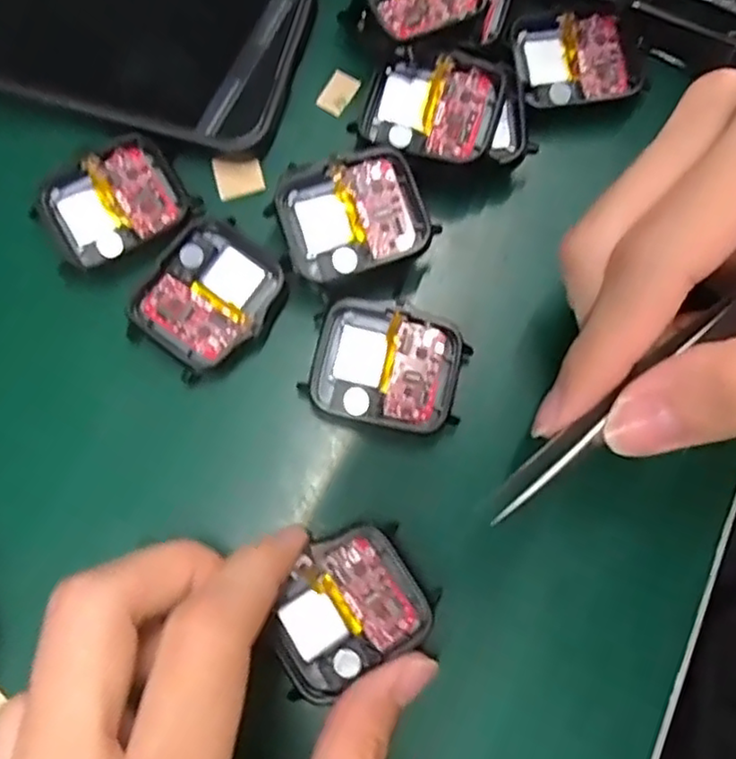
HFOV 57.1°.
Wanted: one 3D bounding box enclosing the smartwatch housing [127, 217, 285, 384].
[{"bbox_3d":[-0.049,-0.025,0.210,0.036,0.005,0.045,35,79,8],"label":"smartwatch housing"}]

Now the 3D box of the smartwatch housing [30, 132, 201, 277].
[{"bbox_3d":[-0.081,-0.056,0.216,0.045,0.007,0.036,-31,79,-7],"label":"smartwatch housing"}]

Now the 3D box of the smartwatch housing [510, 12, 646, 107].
[{"bbox_3d":[0.072,-0.110,0.231,0.042,0.008,0.034,-3,77,-1],"label":"smartwatch housing"}]

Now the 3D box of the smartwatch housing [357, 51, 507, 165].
[{"bbox_3d":[0.020,-0.087,0.217,0.042,0.013,0.034,18,77,4],"label":"smartwatch housing"}]

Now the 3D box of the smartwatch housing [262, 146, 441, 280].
[{"bbox_3d":[-0.005,-0.050,0.209,0.043,0.011,0.036,-16,77,-4],"label":"smartwatch housing"}]

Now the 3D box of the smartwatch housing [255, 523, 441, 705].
[{"bbox_3d":[-0.008,0.065,0.189,0.045,0.007,0.036,-30,79,-8],"label":"smartwatch housing"}]

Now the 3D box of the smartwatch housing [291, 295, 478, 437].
[{"bbox_3d":[0.006,-0.004,0.206,0.045,0.006,0.037,14,77,3],"label":"smartwatch housing"}]

